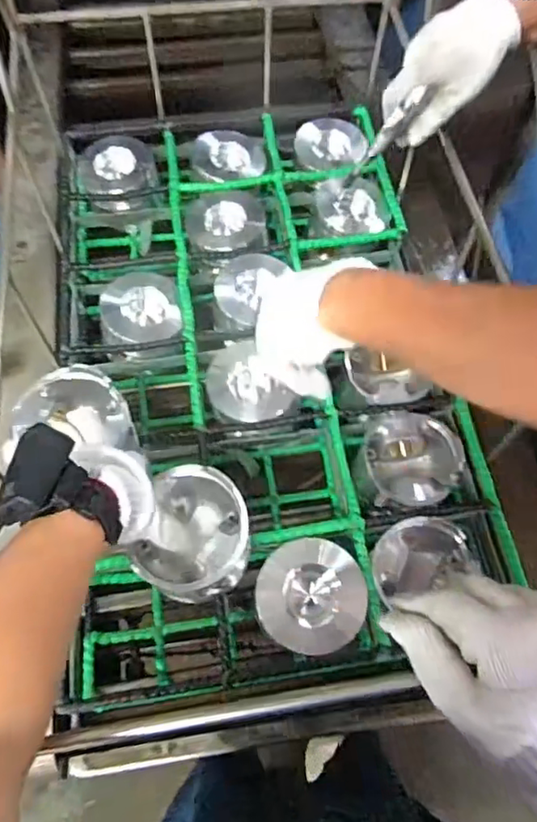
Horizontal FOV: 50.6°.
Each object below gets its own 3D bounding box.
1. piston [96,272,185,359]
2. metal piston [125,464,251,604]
[{"bbox_3d":[-0.169,-0.127,0.748,0.106,0.070,0.098,1,65,-2],"label":"piston"},{"bbox_3d":[-0.067,0.117,0.533,0.097,0.097,0.108,17,65,6],"label":"metal piston"}]

